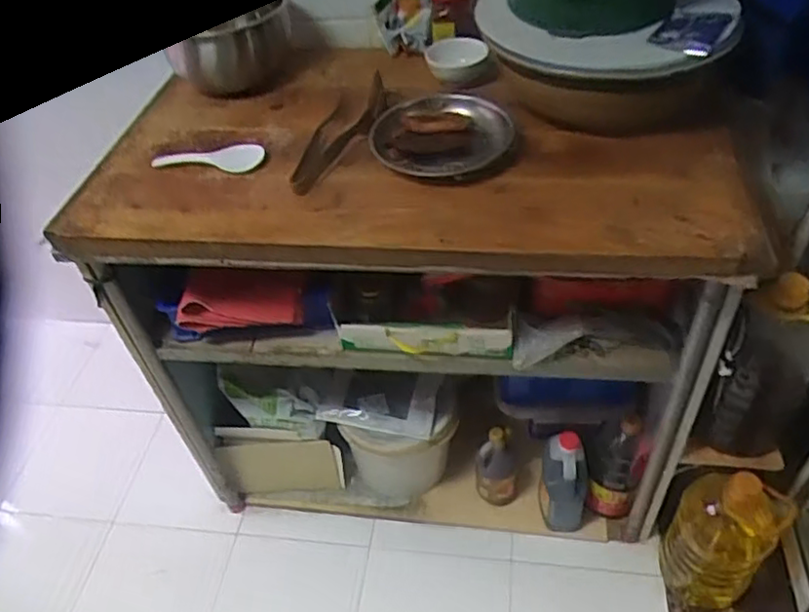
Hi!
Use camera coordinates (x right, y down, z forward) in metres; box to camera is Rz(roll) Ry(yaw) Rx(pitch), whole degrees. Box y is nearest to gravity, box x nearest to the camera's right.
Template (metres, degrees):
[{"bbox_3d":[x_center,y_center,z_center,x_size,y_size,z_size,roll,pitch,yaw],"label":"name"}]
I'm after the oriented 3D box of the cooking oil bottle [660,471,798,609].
[{"bbox_3d":[0.573,0.407,1.196,0.160,0.346,0.156,-3,46,3],"label":"cooking oil bottle"}]

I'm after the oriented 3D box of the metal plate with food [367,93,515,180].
[{"bbox_3d":[0.047,-0.239,0.935,0.179,0.031,0.179,-3,49,3],"label":"metal plate with food"}]

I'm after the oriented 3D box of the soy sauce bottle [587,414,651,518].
[{"bbox_3d":[0.418,0.322,1.316,0.102,0.287,0.103,16,50,21],"label":"soy sauce bottle"}]

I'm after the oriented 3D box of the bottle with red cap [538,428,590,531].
[{"bbox_3d":[0.320,0.354,1.315,0.096,0.232,0.098,12,51,15],"label":"bottle with red cap"}]

